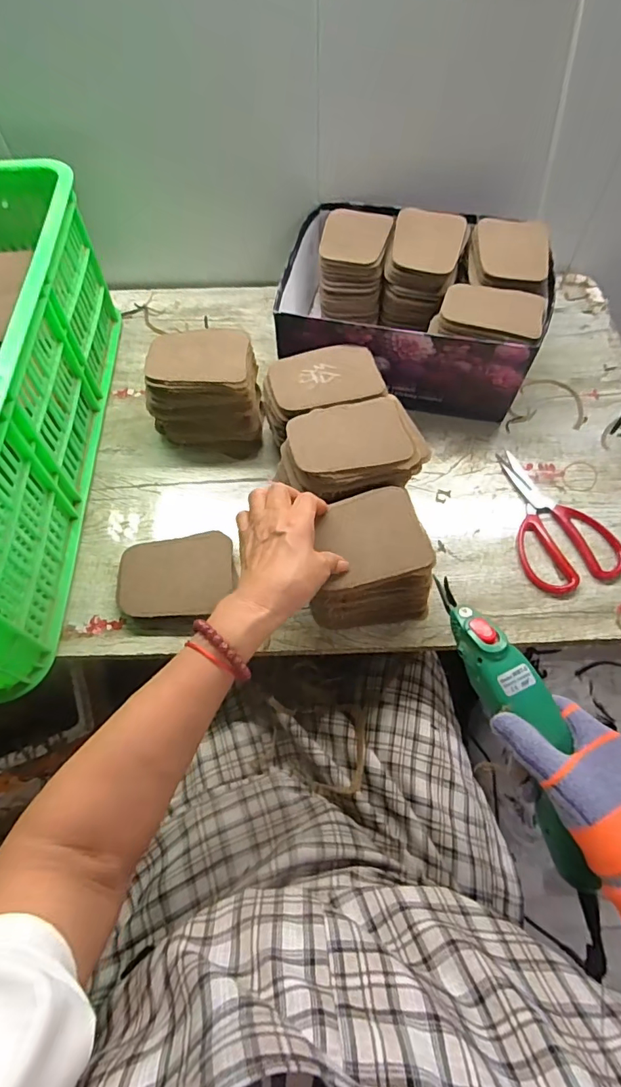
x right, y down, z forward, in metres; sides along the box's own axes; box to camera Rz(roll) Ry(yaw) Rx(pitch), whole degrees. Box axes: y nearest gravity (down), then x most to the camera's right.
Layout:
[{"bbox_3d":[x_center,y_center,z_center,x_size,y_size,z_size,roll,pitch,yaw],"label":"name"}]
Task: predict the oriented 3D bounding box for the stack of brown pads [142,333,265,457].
[{"bbox_3d":[-0.128,-0.186,0.607,0.128,0.095,0.112,2,62,2],"label":"stack of brown pads"}]

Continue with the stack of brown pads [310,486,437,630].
[{"bbox_3d":[0.058,0.017,0.500,0.114,0.083,0.110,-8,62,-3],"label":"stack of brown pads"}]

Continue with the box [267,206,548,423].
[{"bbox_3d":[0.134,-0.314,0.659,0.326,0.128,0.289,7,62,5],"label":"box"}]

